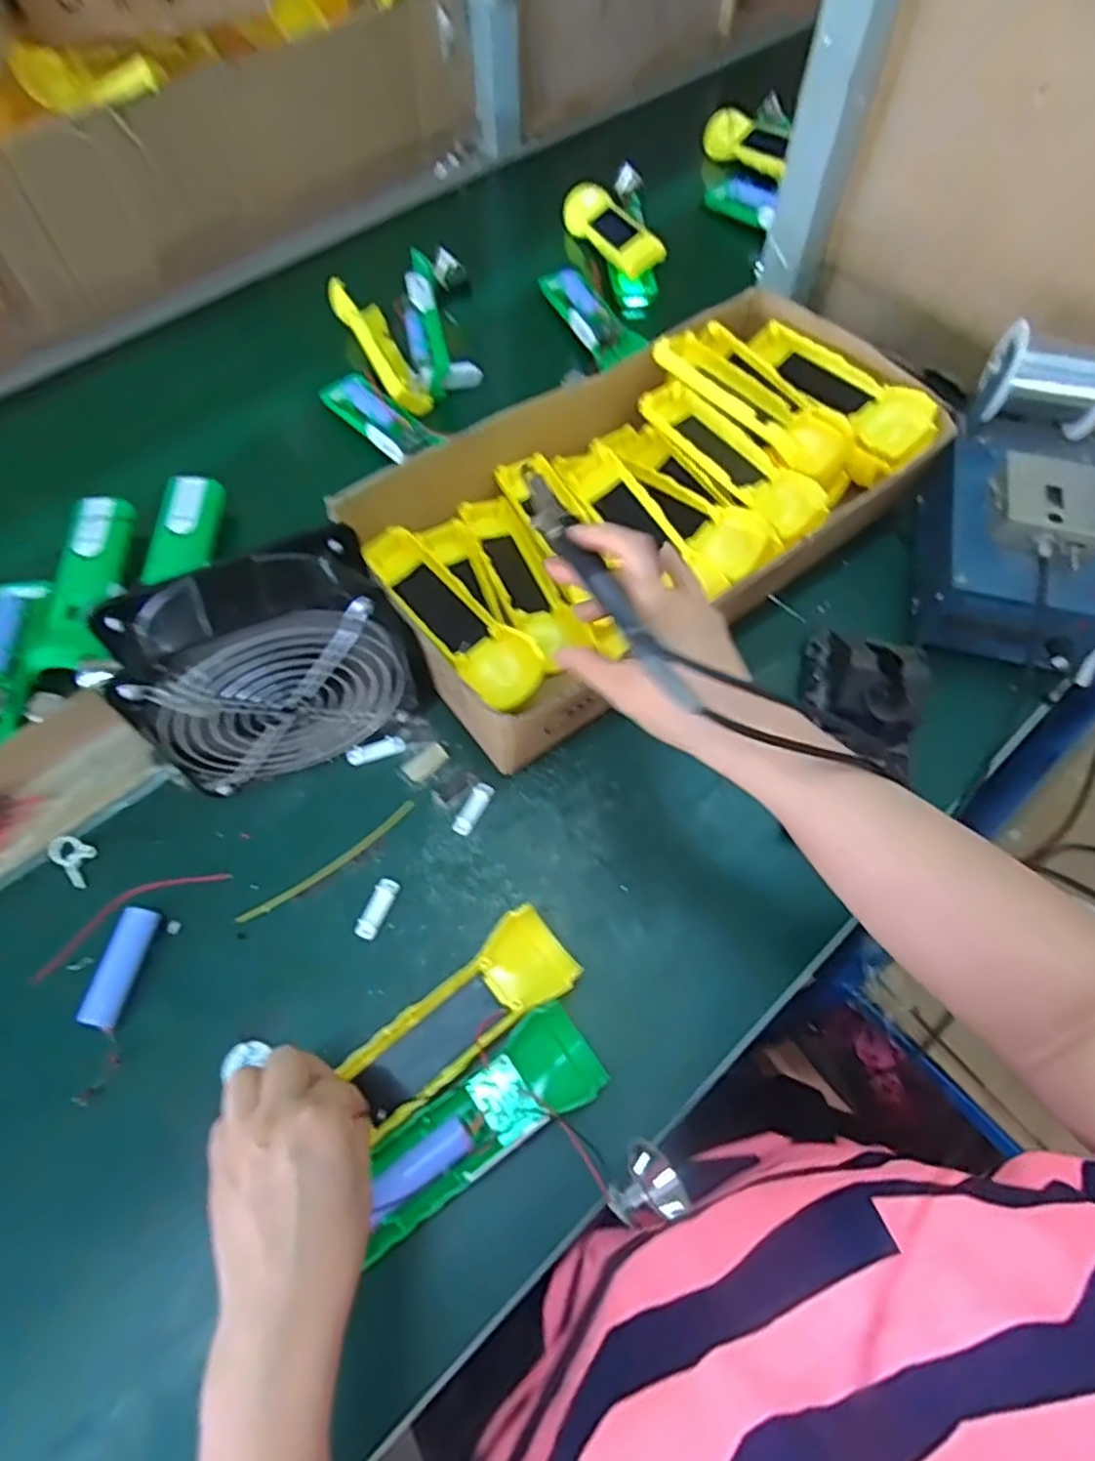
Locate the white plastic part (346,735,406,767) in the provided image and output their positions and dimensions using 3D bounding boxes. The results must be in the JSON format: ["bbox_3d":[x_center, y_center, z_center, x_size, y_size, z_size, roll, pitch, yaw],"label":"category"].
[{"bbox_3d":[-0.118,0.013,0.499,0.039,0.004,0.013,-18,66,-8],"label":"white plastic part"}]

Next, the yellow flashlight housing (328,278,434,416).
[{"bbox_3d":[-0.155,-0.354,0.674,0.042,0.035,0.177,-24,65,-9],"label":"yellow flashlight housing"}]

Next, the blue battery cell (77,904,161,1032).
[{"bbox_3d":[-0.246,0.137,0.421,0.021,0.019,0.065,12,65,5],"label":"blue battery cell"}]

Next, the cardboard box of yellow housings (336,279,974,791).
[{"bbox_3d":[0.073,-0.181,0.552,0.420,0.074,0.262,-31,69,-14],"label":"cardboard box of yellow housings"}]

